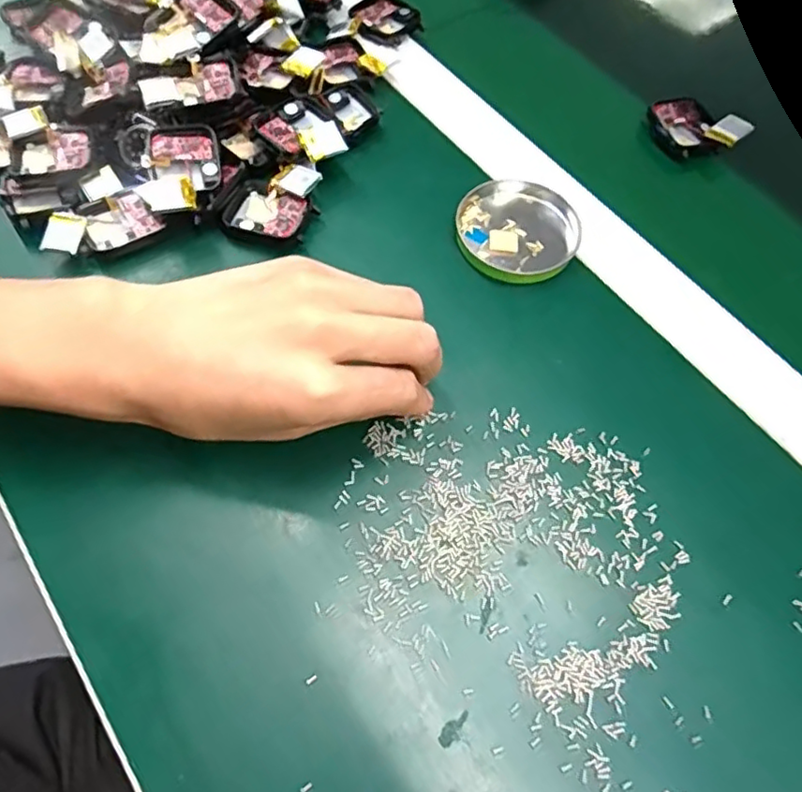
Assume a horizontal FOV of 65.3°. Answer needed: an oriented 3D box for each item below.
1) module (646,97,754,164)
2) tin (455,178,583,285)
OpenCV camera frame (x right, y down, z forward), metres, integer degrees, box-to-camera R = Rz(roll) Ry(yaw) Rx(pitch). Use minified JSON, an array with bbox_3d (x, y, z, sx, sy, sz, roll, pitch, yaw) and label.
[{"bbox_3d":[0.181,-0.168,0.390,0.045,0.017,0.052,-27,67,-15],"label":"module"},{"bbox_3d":[0.065,-0.091,0.341,0.065,0.008,0.064,1,62,-1],"label":"tin"}]

